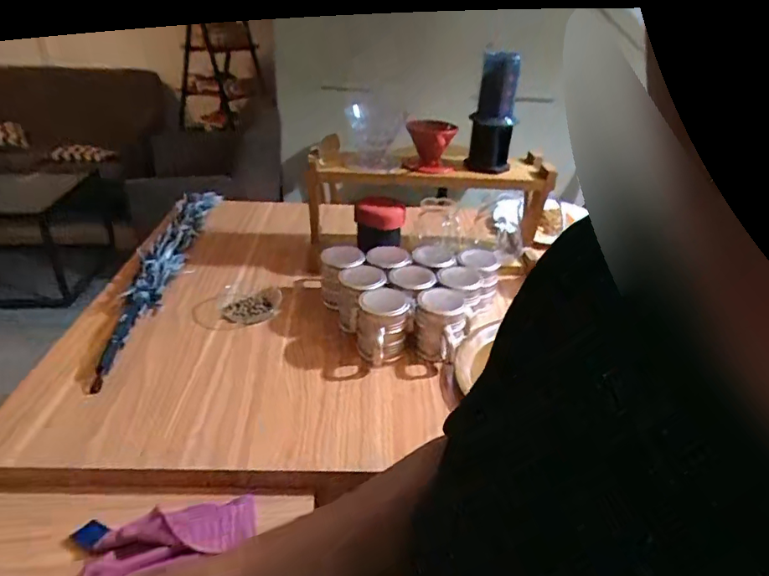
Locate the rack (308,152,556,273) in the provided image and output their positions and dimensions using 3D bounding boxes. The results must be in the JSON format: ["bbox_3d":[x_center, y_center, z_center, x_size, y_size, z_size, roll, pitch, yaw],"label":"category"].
[{"bbox_3d":[0.079,-0.153,0.960,0.436,0.210,0.100,-2,31,-8],"label":"rack"}]

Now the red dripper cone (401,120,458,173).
[{"bbox_3d":[0.080,-0.263,0.918,0.093,0.091,0.088,3,31,0],"label":"red dripper cone"}]

